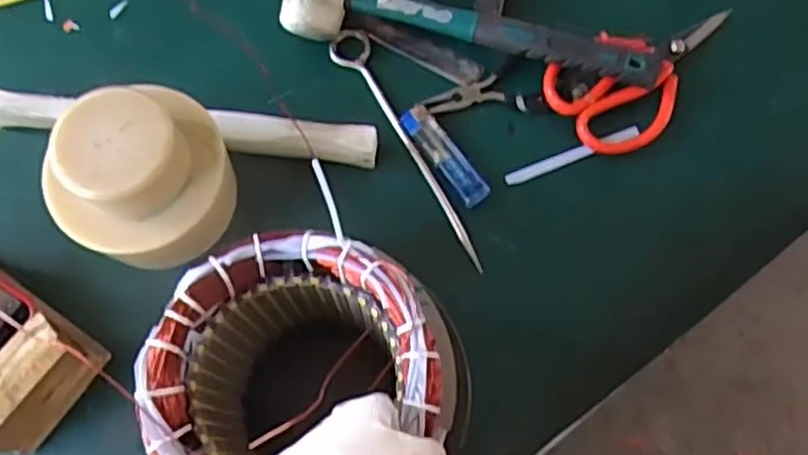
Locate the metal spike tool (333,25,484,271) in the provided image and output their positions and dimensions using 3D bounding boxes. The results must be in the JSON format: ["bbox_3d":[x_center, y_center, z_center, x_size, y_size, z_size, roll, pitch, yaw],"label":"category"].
[{"bbox_3d":[-0.001,-0.061,0.547,0.031,0.014,0.211,-25,72,-7],"label":"metal spike tool"}]

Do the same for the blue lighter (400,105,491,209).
[{"bbox_3d":[0.031,-0.055,0.544,0.023,0.014,0.086,-35,74,-10],"label":"blue lighter"}]

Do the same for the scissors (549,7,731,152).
[{"bbox_3d":[0.189,-0.124,0.557,0.156,0.016,0.087,-37,74,-10],"label":"scissors"}]

